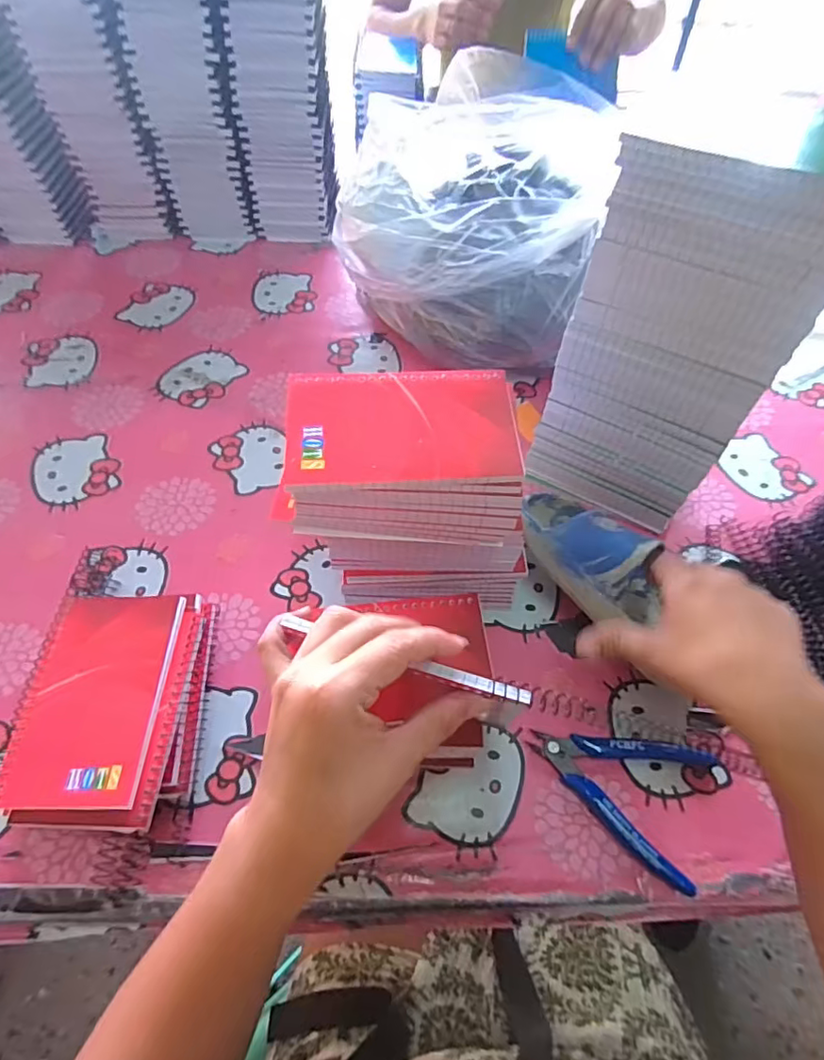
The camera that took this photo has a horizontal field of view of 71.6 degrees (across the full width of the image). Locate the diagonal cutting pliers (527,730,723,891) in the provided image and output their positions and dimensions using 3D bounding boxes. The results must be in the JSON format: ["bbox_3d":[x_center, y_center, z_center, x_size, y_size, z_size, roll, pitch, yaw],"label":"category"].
[{"bbox_3d":[0.139,0.160,0.380,0.115,0.015,0.089,28,60,16],"label":"diagonal cutting pliers"}]

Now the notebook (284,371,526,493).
[{"bbox_3d":[-0.006,-0.060,0.331,0.130,0.011,0.080,-3,56,-3],"label":"notebook"}]

